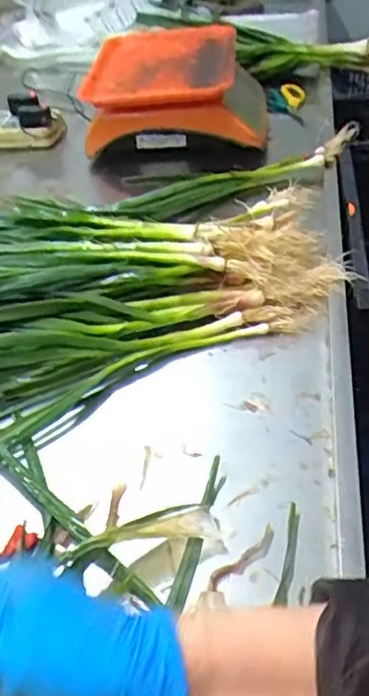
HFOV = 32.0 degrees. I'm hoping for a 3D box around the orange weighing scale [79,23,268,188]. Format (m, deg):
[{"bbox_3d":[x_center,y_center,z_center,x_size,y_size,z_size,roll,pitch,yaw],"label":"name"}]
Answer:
[{"bbox_3d":[-0.009,-0.382,1.017,0.276,0.142,0.197,2,43,10],"label":"orange weighing scale"}]

